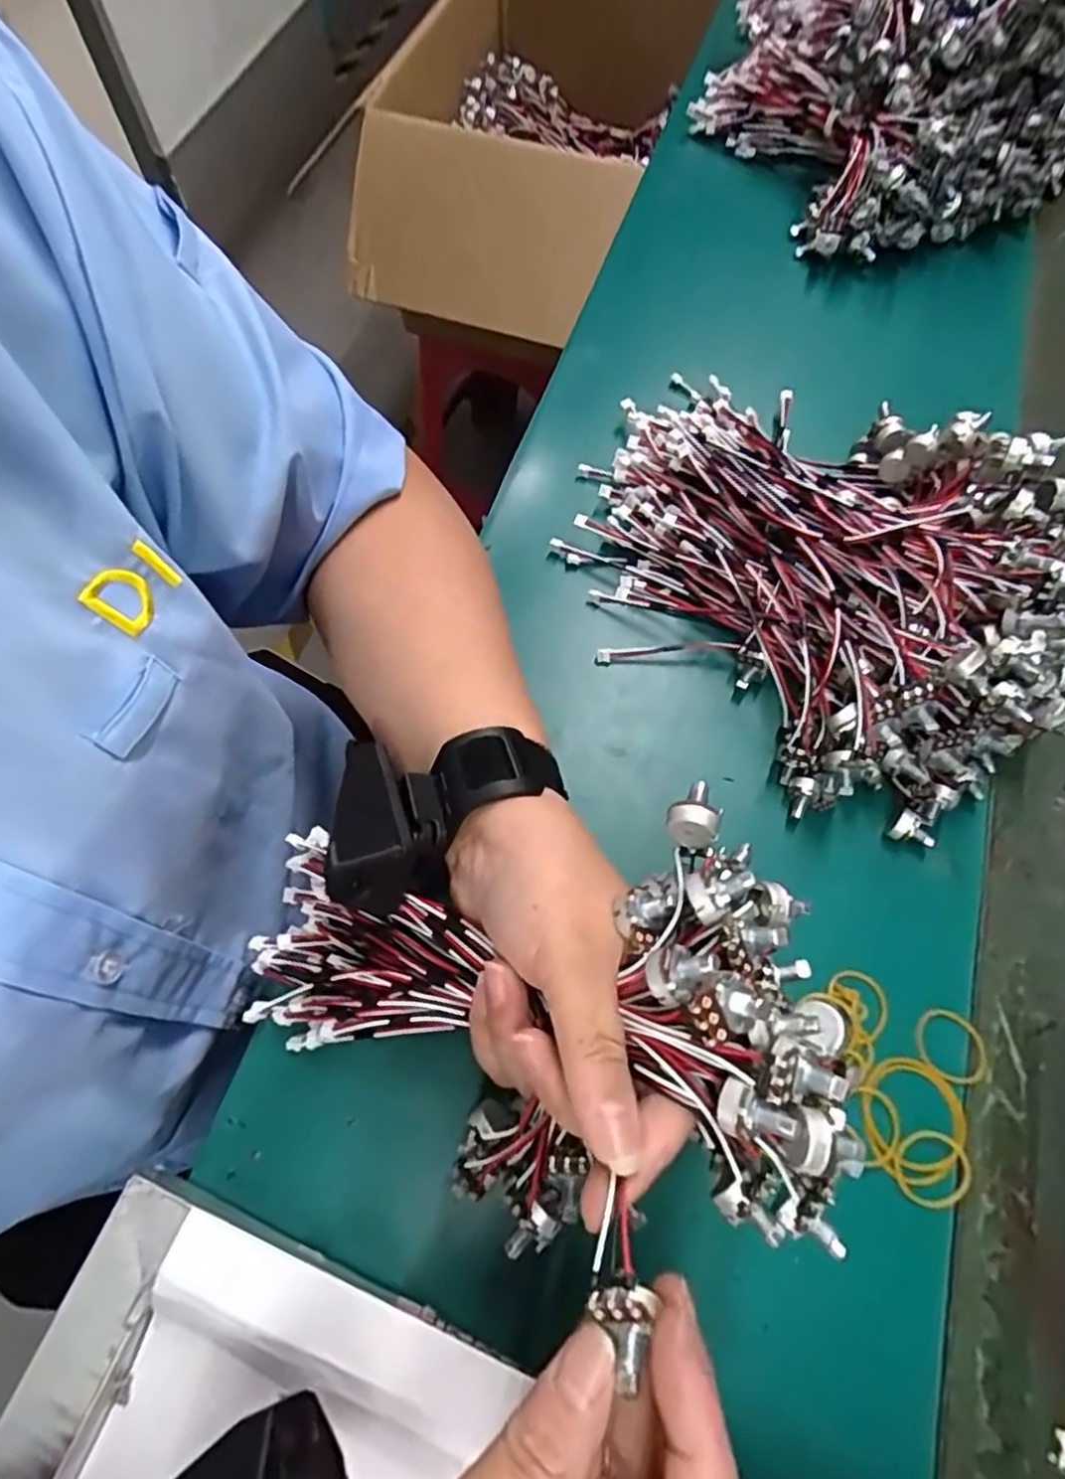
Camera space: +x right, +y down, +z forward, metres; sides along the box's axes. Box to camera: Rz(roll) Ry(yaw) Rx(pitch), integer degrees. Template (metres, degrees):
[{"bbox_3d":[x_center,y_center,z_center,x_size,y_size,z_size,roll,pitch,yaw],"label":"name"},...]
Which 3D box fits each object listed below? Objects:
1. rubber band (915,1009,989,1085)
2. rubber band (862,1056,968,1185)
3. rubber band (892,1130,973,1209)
[{"bbox_3d":[0.187,0.137,0.308,0.031,0.004,0.029,0,67,-1],"label":"rubber band"},{"bbox_3d":[0.163,0.163,0.297,0.043,0.004,0.047,0,67,-1],"label":"rubber band"},{"bbox_3d":[0.168,0.179,0.288,0.031,0.004,0.028,-17,69,-8],"label":"rubber band"}]

